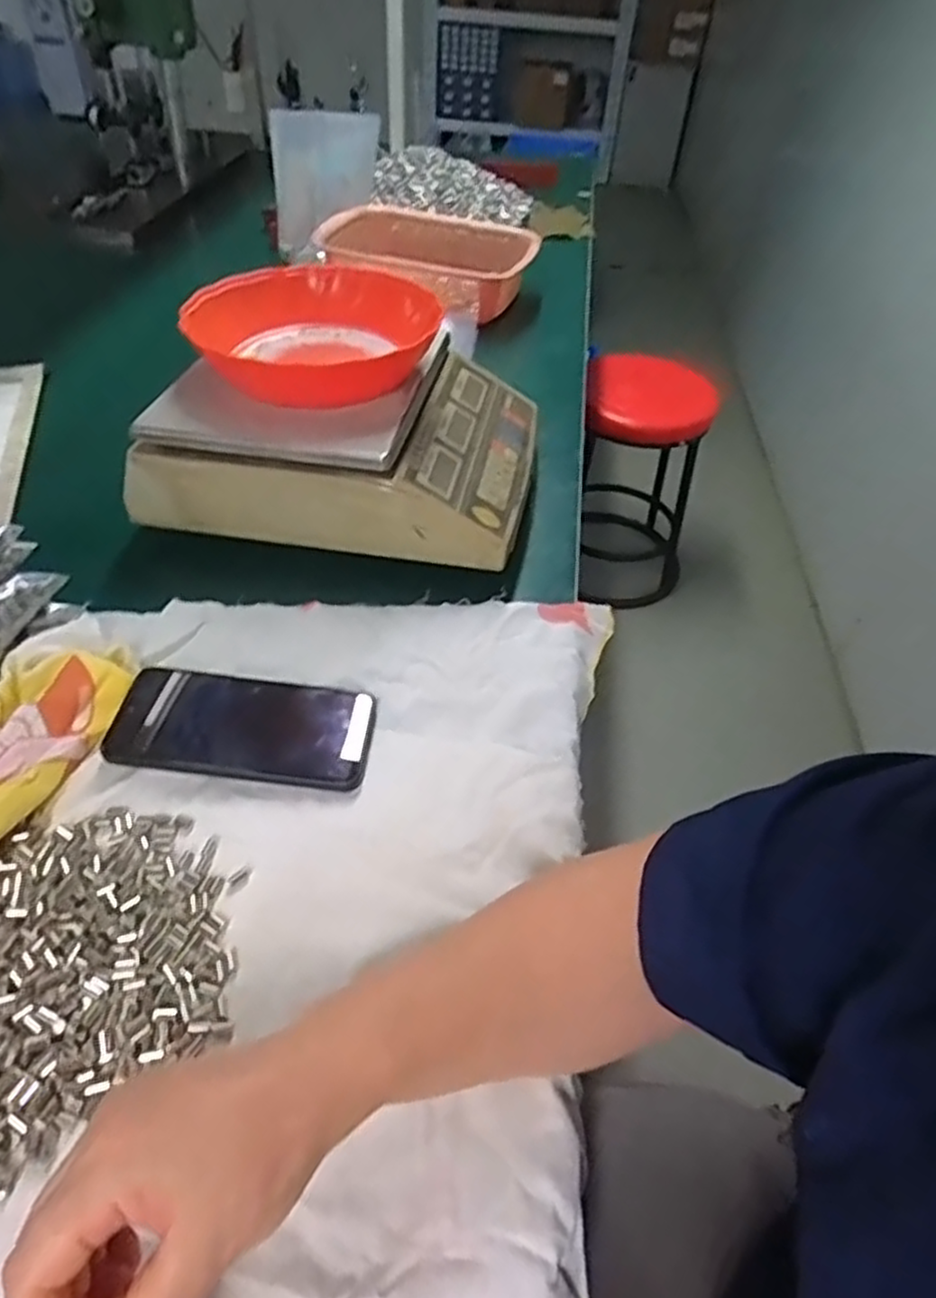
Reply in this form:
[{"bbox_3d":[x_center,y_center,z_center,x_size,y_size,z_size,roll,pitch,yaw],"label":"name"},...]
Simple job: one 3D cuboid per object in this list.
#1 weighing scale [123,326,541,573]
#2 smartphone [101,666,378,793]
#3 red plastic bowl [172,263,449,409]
[{"bbox_3d":[-0.104,-0.202,0.682,0.329,0.110,0.272,9,45,5],"label":"weighing scale"},{"bbox_3d":[-0.147,0.051,0.475,0.162,0.016,0.077,3,45,0],"label":"smartphone"},{"bbox_3d":[-0.143,-0.272,0.626,0.176,0.059,0.199,31,51,25],"label":"red plastic bowl"}]

